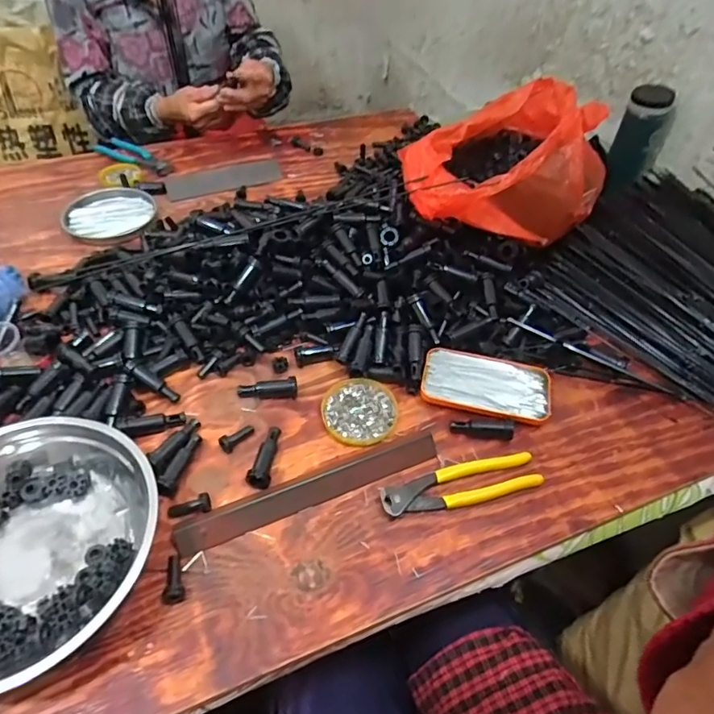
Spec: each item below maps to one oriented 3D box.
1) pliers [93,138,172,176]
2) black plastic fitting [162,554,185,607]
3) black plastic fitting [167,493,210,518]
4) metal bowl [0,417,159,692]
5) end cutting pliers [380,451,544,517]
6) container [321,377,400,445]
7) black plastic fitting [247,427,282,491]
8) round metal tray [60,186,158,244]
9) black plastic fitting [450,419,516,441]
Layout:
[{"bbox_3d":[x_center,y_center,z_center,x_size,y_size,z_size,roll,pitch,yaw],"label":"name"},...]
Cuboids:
[{"bbox_3d":[-0.401,-0.360,0.912,0.160,0.024,0.057,24,52,17],"label":"pliers"},{"bbox_3d":[-0.160,0.193,0.437,0.017,0.020,0.043,-11,39,-12],"label":"black plastic fitting"},{"bbox_3d":[-0.160,0.142,0.481,0.041,0.013,0.018,-9,51,-10],"label":"black plastic fitting"},{"bbox_3d":[-0.277,0.160,0.423,0.199,0.066,0.219,38,58,26],"label":"metal bowl"},{"bbox_3d":[0.104,0.126,0.505,0.163,0.018,0.039,-10,51,-11],"label":"end cutting pliers"},{"bbox_3d":[0.003,0.059,0.564,0.081,0.007,0.088,1,50,-1],"label":"container"},{"bbox_3d":[-0.093,0.097,0.515,0.021,0.018,0.072,7,50,3],"label":"black plastic fitting"},{"bbox_3d":[-0.386,-0.221,0.787,0.135,0.022,0.135,1,50,-1],"label":"round metal tray"},{"bbox_3d":[0.136,0.078,0.549,0.067,0.016,0.018,1,48,14],"label":"black plastic fitting"}]

